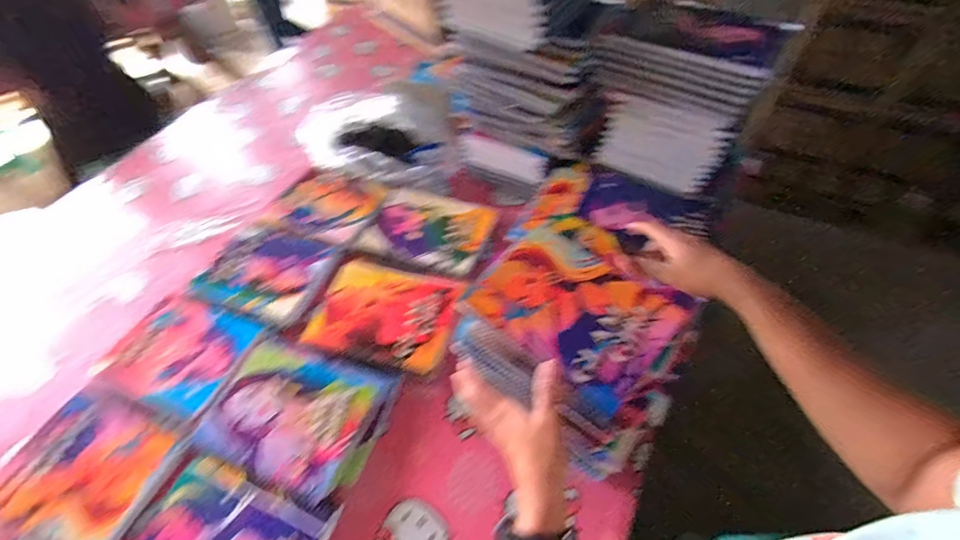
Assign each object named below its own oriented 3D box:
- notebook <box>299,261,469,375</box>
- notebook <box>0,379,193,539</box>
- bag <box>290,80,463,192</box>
[{"bbox_3d":[-0.142,0.063,0.661,0.215,0.022,0.158,12,54,14],"label":"notebook"},{"bbox_3d":[-0.496,0.243,0.548,0.205,0.009,0.174,17,56,18],"label":"notebook"},{"bbox_3d":[-0.192,-0.280,0.892,0.312,0.084,0.251,3,52,7],"label":"bag"}]

